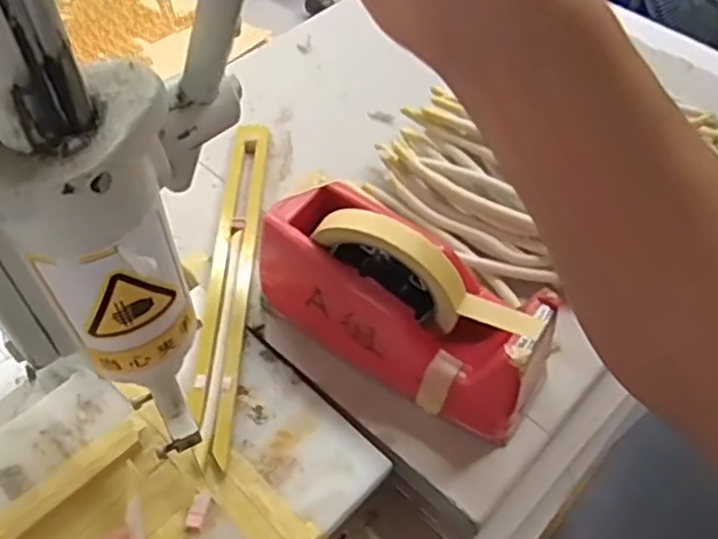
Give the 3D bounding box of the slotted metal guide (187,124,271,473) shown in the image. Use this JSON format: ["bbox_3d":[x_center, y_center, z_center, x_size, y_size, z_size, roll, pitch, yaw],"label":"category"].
[{"bbox_3d":[-0.098,-0.002,0.526,0.036,0.011,0.309,2,54,-2],"label":"slotted metal guide"}]

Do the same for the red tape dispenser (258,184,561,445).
[{"bbox_3d":[0.029,0.017,0.445,0.199,0.117,0.068,32,58,18],"label":"red tape dispenser"}]

